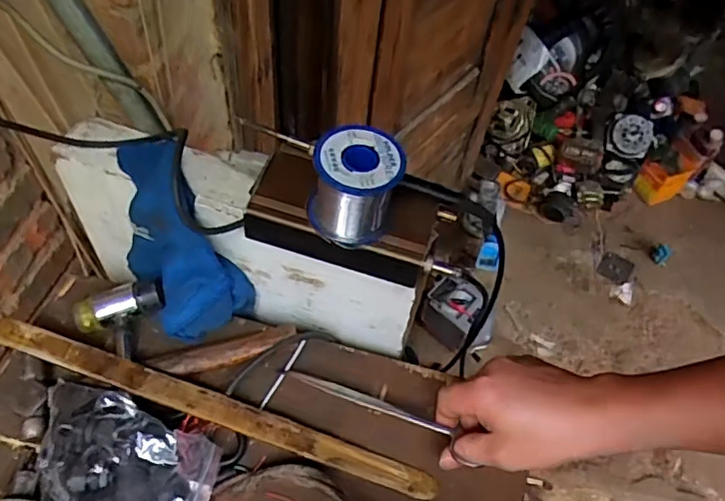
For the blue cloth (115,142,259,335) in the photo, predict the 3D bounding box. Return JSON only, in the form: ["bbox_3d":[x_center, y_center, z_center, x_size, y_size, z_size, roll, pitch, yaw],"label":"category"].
[{"bbox_3d":[-0.171,-0.008,0.506,0.091,0.177,0.100,-23,16,-19],"label":"blue cloth"}]

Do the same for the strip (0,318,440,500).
[{"bbox_3d":[-0.117,0.129,0.454,0.369,0.009,0.024,21,54,-2],"label":"strip"}]

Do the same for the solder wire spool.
[{"bbox_3d":[-0.005,-0.045,0.397,0.056,0.063,0.058,2,56,-3],"label":"solder wire spool"}]

